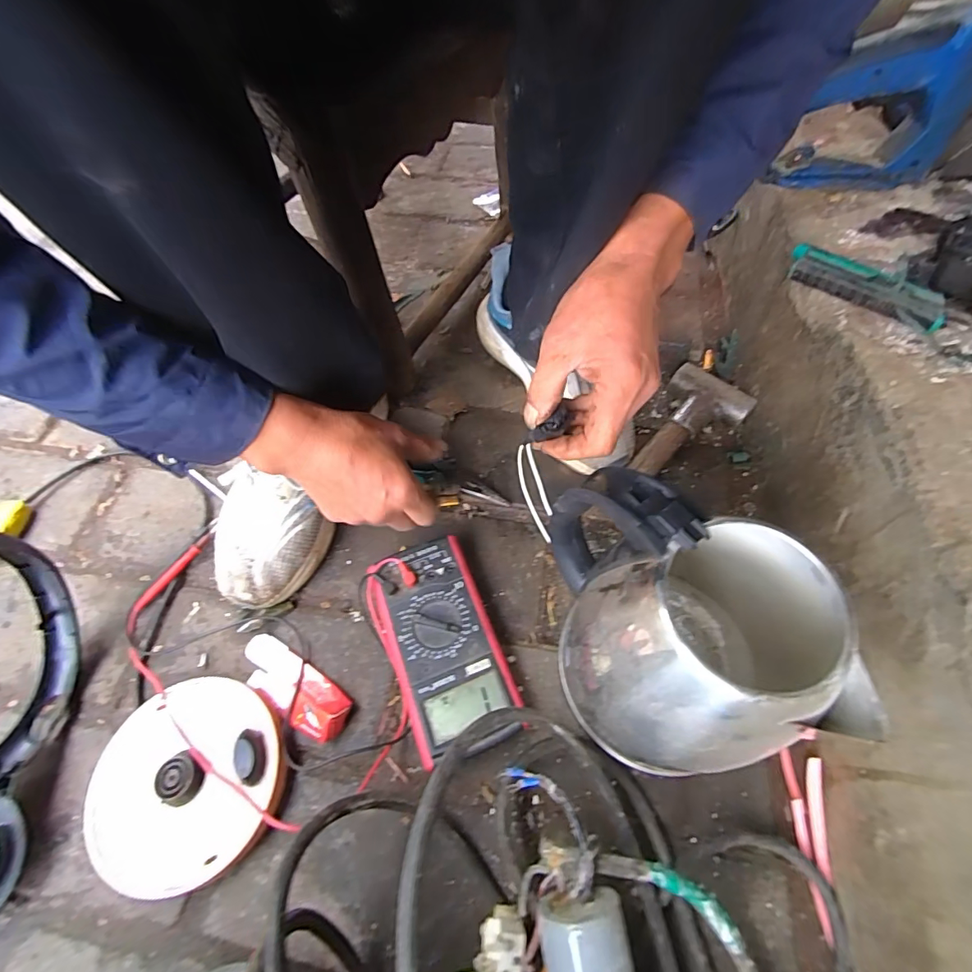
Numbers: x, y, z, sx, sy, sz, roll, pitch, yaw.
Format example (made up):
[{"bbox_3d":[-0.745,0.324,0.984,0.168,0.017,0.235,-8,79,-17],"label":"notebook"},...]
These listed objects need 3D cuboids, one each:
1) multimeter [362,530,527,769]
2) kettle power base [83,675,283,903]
[{"bbox_3d":[-0.039,0.136,0.406,0.088,0.040,0.170,-20,62,-9],"label":"multimeter"},{"bbox_3d":[-0.232,0.226,0.362,0.144,0.034,0.134,-1,60,2],"label":"kettle power base"}]

